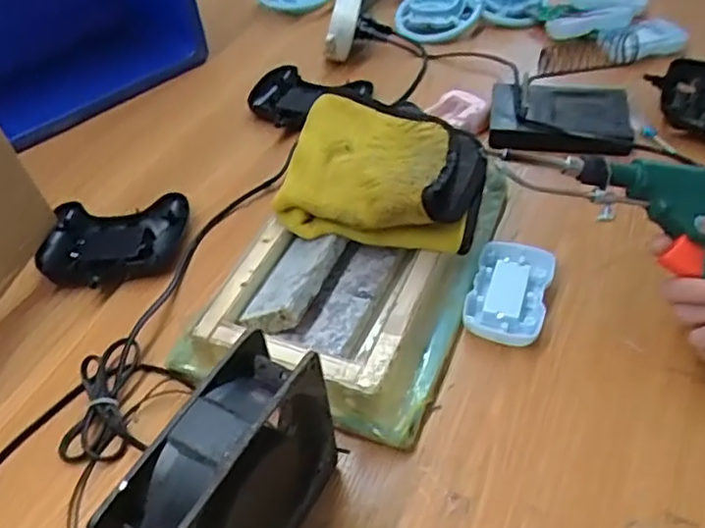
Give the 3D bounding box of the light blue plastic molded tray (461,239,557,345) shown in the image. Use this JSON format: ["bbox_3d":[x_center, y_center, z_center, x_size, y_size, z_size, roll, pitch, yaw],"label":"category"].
[{"bbox_3d":[0.115,0.021,0.475,0.054,0.021,0.089,14,49,17],"label":"light blue plastic molded tray"}]

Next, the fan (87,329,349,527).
[{"bbox_3d":[-0.056,0.115,0.324,0.043,0.121,0.125,20,50,23],"label":"fan"}]

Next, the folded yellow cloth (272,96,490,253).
[{"bbox_3d":[0.030,-0.081,0.505,0.146,0.045,0.154,10,48,13],"label":"folded yellow cloth"}]

